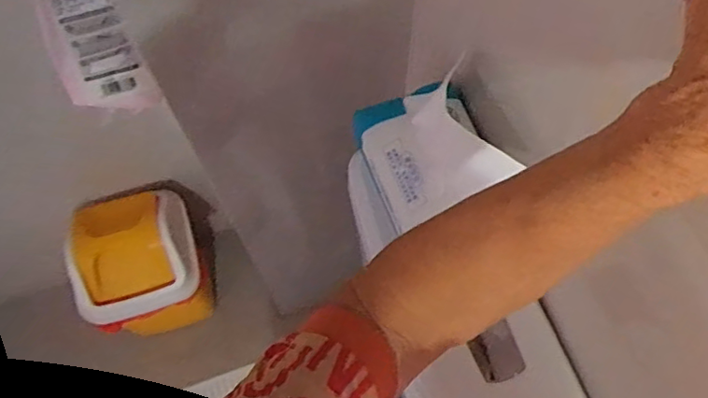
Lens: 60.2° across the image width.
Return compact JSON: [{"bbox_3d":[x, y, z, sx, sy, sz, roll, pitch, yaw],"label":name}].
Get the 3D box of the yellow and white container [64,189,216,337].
[{"bbox_3d":[-0.393,0.163,1.244,0.217,0.400,0.214,-14,67,-5],"label":"yellow and white container"}]

